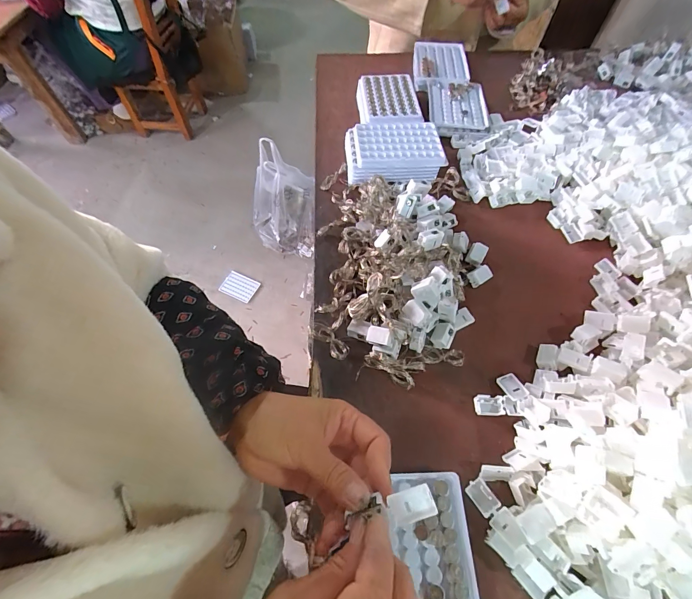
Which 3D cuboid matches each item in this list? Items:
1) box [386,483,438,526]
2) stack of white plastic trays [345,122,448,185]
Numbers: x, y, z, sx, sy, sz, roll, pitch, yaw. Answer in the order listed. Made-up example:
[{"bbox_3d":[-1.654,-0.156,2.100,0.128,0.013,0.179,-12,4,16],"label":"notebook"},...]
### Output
[{"bbox_3d":[0.041,0.126,0.206,0.027,0.006,0.022,-22,96,3],"label":"box"},{"bbox_3d":[0.070,-0.214,0.491,0.134,0.035,0.111,2,60,2],"label":"stack of white plastic trays"}]

